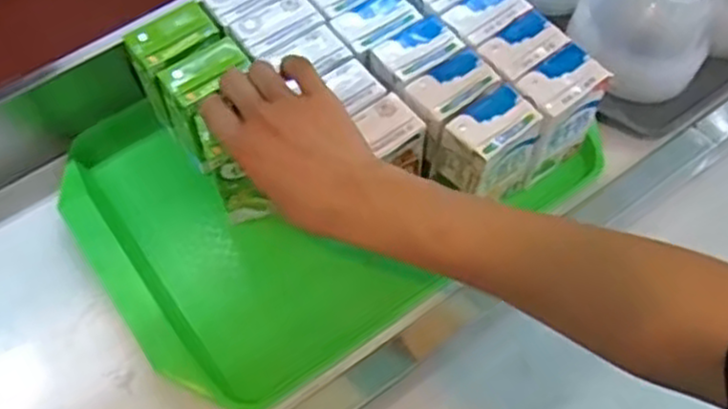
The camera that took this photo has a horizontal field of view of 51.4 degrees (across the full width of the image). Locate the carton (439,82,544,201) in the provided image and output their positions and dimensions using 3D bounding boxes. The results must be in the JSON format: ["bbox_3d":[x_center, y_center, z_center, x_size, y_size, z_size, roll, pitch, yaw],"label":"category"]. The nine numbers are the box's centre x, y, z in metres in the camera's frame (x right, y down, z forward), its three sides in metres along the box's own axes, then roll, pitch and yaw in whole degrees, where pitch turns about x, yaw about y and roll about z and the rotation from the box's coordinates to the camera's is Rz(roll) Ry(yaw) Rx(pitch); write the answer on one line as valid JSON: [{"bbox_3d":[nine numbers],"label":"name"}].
[{"bbox_3d":[0.095,-0.038,0.584,0.062,0.098,0.046,-36,67,-18],"label":"carton"}]

